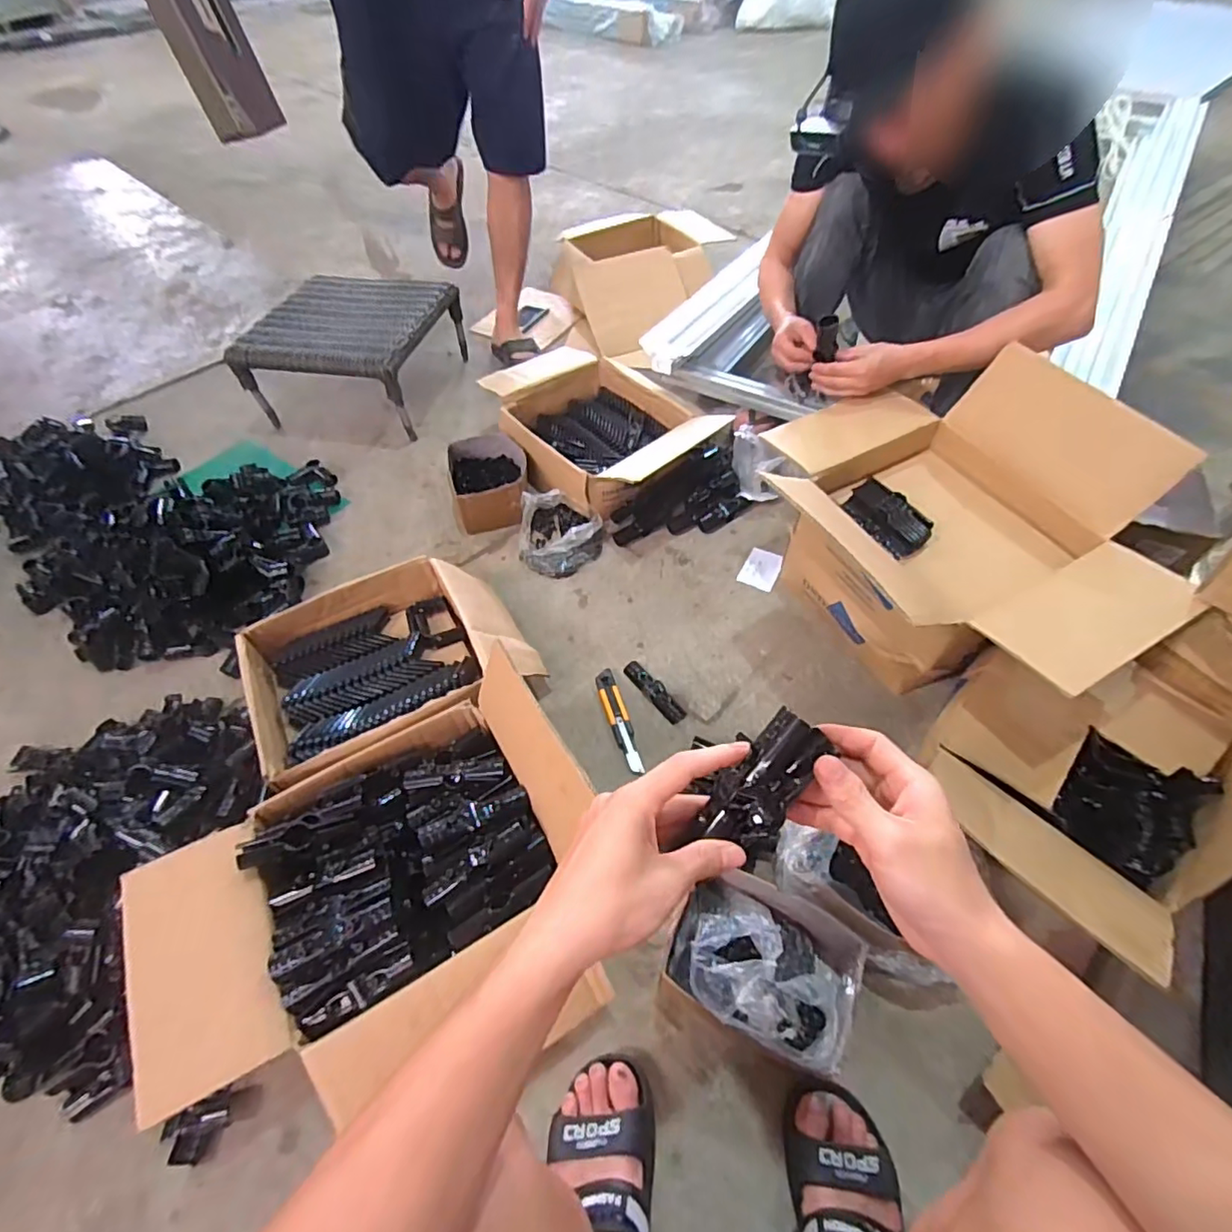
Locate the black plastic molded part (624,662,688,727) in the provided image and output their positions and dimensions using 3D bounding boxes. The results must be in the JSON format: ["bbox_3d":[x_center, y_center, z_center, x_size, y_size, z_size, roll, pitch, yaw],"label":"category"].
[{"bbox_3d":[0.061,0.123,0.982,0.035,0.017,0.141,-32,58,-20],"label":"black plastic molded part"}]

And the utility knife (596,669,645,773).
[{"bbox_3d":[0.003,0.163,0.948,0.033,0.014,0.181,-15,54,-8],"label":"utility knife"}]

